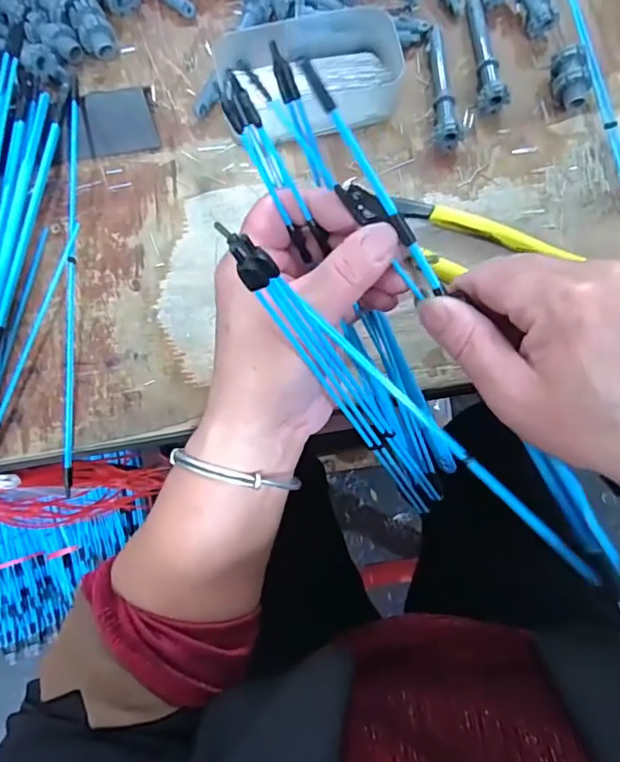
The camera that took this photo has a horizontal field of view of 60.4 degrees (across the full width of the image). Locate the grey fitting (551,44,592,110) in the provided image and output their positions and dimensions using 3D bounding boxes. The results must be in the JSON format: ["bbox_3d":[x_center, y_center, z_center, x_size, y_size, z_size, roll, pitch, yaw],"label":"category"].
[{"bbox_3d":[0.176,-0.202,0.357,0.020,0.023,0.037,-7,78,0],"label":"grey fitting"}]

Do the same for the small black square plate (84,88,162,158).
[{"bbox_3d":[-0.126,-0.173,0.355,0.043,0.004,0.037,-8,121,0],"label":"small black square plate"}]

